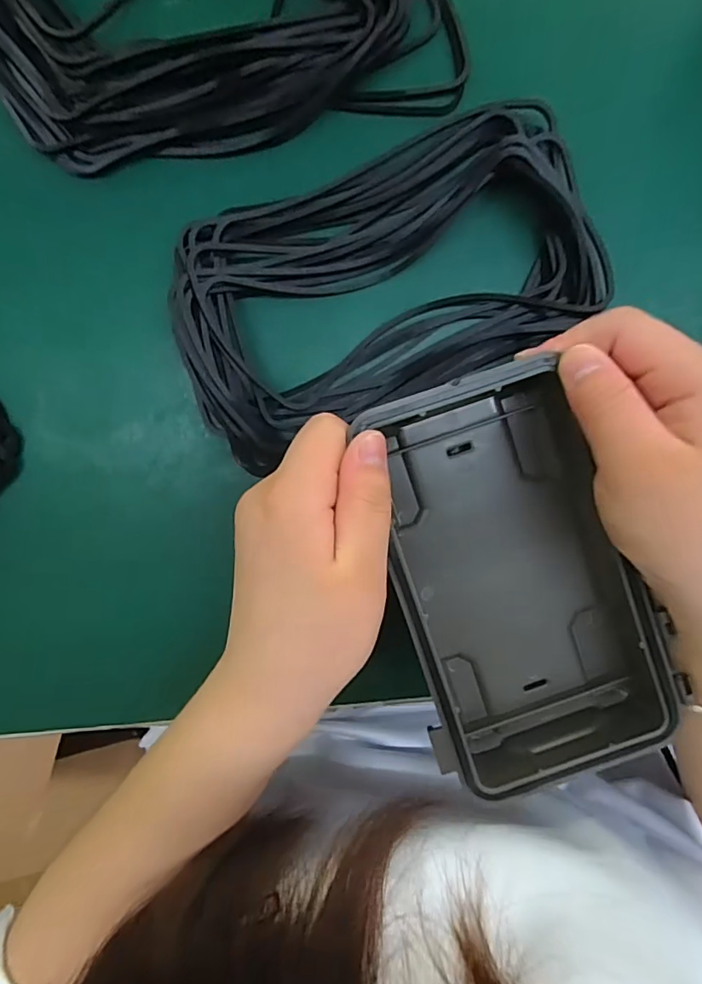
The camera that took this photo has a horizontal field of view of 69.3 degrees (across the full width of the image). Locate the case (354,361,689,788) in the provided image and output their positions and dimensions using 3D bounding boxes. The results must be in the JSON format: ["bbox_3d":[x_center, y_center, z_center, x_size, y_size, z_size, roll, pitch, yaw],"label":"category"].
[{"bbox_3d":[0.069,0.034,0.221,0.099,0.033,0.168,-18,94,1],"label":"case"}]

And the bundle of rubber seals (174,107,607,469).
[{"bbox_3d":[0.013,-0.095,0.230,0.191,0.023,0.107,-26,94,1],"label":"bundle of rubber seals"}]

